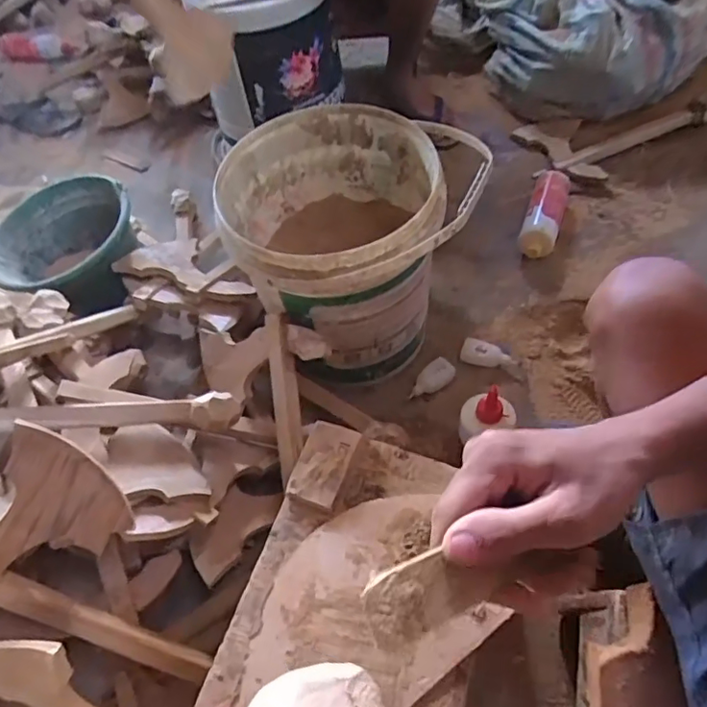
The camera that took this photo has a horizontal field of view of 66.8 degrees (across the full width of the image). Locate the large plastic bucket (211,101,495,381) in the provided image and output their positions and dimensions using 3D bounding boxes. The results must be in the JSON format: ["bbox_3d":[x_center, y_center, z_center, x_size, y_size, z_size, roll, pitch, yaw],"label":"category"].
[{"bbox_3d":[0.002,-0.136,0.803,0.343,0.313,0.296,12,58,15],"label":"large plastic bucket"}]

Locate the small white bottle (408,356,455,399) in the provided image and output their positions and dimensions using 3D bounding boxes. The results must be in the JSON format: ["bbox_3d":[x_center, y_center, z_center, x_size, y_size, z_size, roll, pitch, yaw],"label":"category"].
[{"bbox_3d":[0.128,0.044,0.876,0.078,0.034,0.042,-35,59,-16],"label":"small white bottle"}]

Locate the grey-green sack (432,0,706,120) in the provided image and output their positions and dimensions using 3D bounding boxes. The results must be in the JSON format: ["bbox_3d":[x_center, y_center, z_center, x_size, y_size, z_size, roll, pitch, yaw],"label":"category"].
[{"bbox_3d":[0.507,-0.787,1.212,0.462,0.274,0.498,-23,56,-9],"label":"grey-green sack"}]

